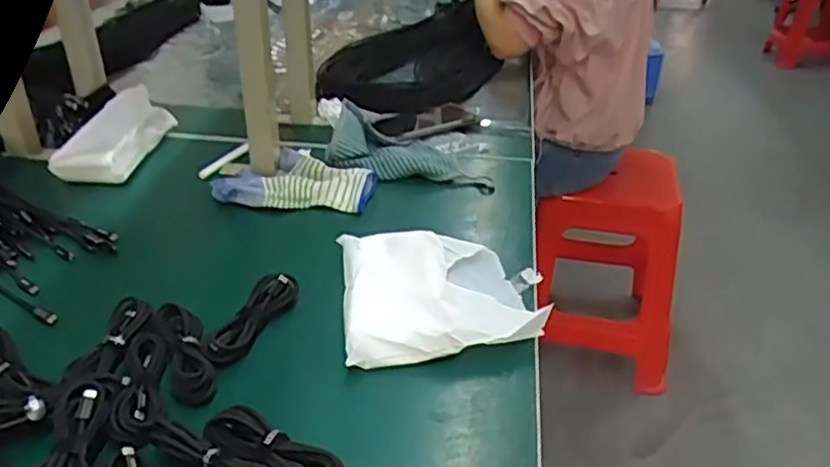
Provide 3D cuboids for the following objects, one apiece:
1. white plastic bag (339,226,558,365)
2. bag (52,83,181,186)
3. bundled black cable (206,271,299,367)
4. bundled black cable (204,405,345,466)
[{"bbox_3d":[0.024,0.050,0.614,0.174,0.032,0.171,-2,31,-5],"label":"white plastic bag"},{"bbox_3d":[-0.377,-0.122,0.844,0.084,0.059,0.154,6,32,6],"label":"bag"},{"bbox_3d":[-0.140,0.071,0.578,0.033,0.023,0.111,10,33,15],"label":"bundled black cable"},{"bbox_3d":[-0.097,0.147,0.456,0.105,0.016,0.033,19,36,27],"label":"bundled black cable"}]

